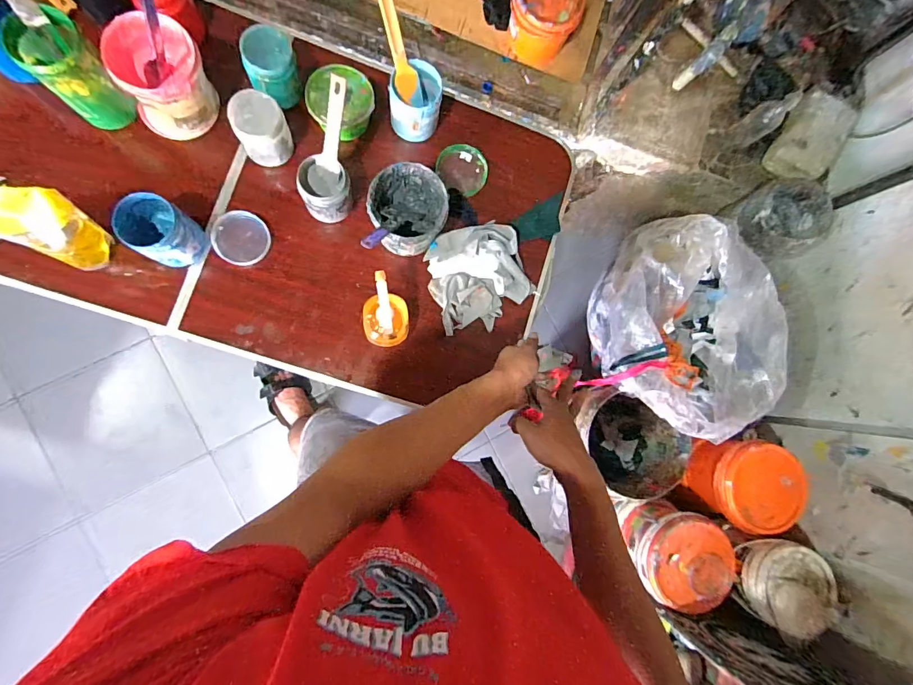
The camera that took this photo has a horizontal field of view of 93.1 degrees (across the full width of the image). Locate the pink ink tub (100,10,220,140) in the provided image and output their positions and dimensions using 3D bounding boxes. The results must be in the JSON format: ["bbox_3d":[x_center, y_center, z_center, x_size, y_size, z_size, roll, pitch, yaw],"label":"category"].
[{"bbox_3d":[-0.473,-0.424,0.698,0.128,0.141,0.114,22,82,-6],"label":"pink ink tub"}]

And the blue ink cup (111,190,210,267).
[{"bbox_3d":[-0.472,-0.176,0.701,0.095,0.101,0.089,1,85,-8],"label":"blue ink cup"}]

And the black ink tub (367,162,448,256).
[{"bbox_3d":[-0.084,-0.222,0.742,0.123,0.108,0.125,1,85,-8],"label":"black ink tub"}]

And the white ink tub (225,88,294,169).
[{"bbox_3d":[-0.327,-0.360,0.728,0.079,0.081,0.085,1,85,-8],"label":"white ink tub"}]

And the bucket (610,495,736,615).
[{"bbox_3d":[0.546,0.533,1.112,0.221,0.213,0.206,1,85,-8],"label":"bucket"}]

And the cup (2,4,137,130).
[{"bbox_3d":[-0.594,-0.418,0.684,0.096,0.149,0.096,-36,91,-9],"label":"cup"}]

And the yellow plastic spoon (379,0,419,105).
[{"bbox_3d":[-0.096,-0.480,0.699,0.043,0.173,0.022,-27,51,-9],"label":"yellow plastic spoon"}]

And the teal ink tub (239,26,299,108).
[{"bbox_3d":[-0.309,-0.461,0.728,0.080,0.091,0.086,1,85,-8],"label":"teal ink tub"}]

